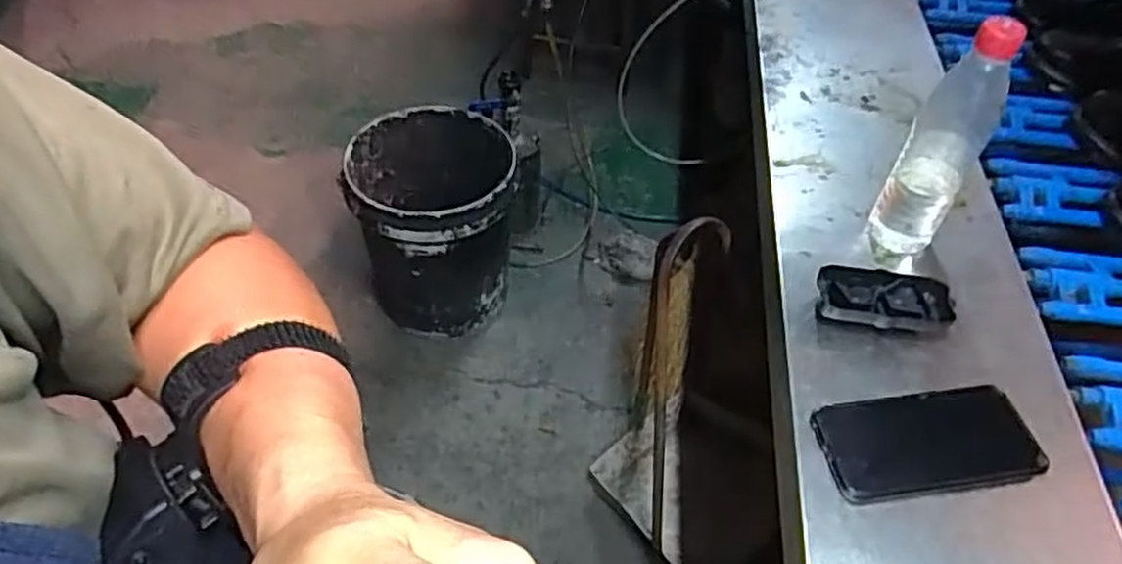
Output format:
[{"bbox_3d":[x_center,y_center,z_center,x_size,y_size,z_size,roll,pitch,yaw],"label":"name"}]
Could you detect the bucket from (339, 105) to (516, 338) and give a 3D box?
[{"bbox_3d":[-0.229,-0.112,1.412,0.284,0.313,0.301,-4,49,-5],"label":"bucket"}]

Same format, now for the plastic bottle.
[{"bbox_3d":[0.328,-0.111,0.645,0.060,0.229,0.065,29,54,23],"label":"plastic bottle"}]

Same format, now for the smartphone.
[{"bbox_3d":[0.279,0.122,0.564,0.164,0.012,0.081,-6,49,-6],"label":"smartphone"}]

